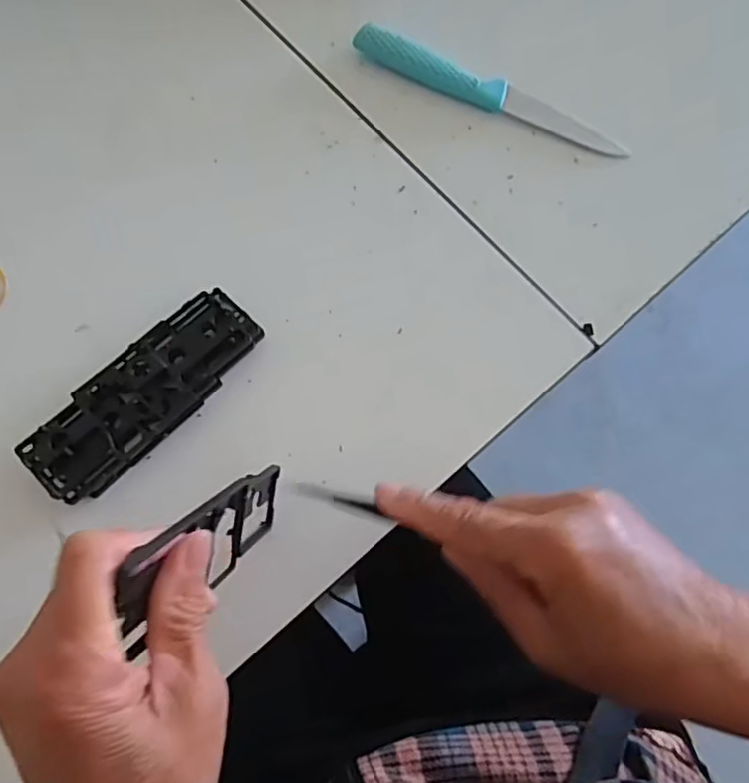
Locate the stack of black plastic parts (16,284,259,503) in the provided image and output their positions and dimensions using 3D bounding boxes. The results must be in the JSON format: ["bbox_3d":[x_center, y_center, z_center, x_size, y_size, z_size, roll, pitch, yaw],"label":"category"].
[{"bbox_3d":[-0.115,0.000,0.320,0.045,0.018,0.127,42,75,11],"label":"stack of black plastic parts"}]

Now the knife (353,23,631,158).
[{"bbox_3d":[0.073,-0.190,0.389,0.179,0.015,0.021,21,72,5],"label":"knife"}]

